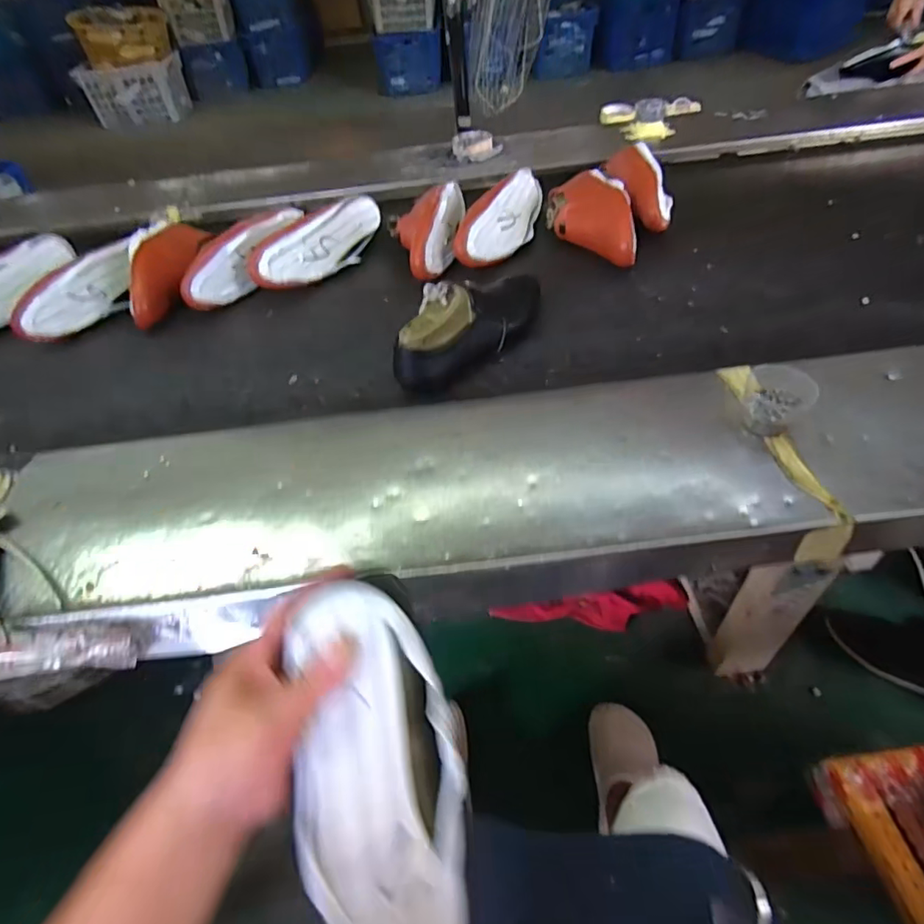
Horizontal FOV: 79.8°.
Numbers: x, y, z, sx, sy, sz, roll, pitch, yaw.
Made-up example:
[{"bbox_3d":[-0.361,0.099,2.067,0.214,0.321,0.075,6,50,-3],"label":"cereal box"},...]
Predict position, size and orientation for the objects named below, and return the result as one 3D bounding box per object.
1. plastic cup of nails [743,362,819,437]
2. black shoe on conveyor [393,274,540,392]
[{"bbox_3d":[0.321,-0.064,0.570,0.070,0.056,0.071,26,56,26],"label":"plastic cup of nails"},{"bbox_3d":[0.019,-0.190,0.739,0.102,0.109,0.246,22,54,23],"label":"black shoe on conveyor"}]

